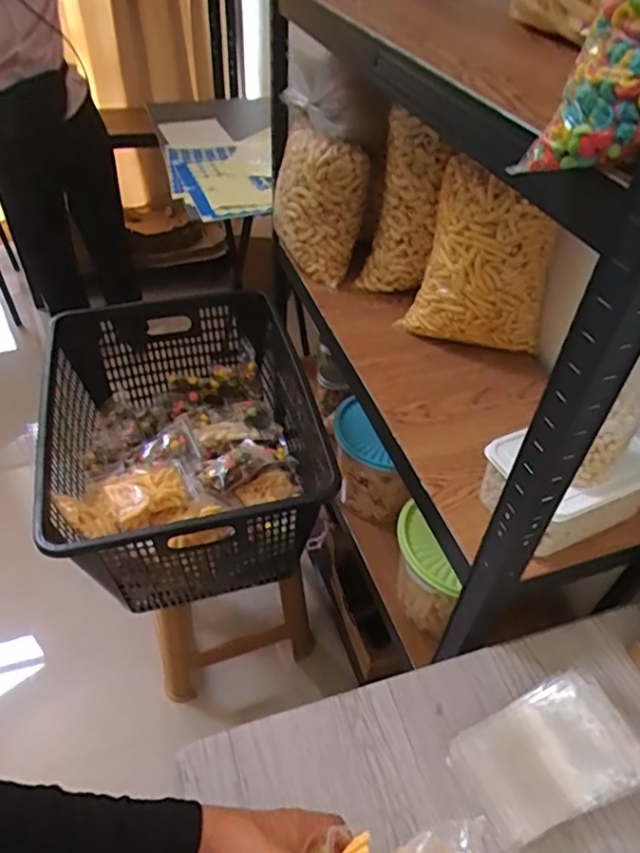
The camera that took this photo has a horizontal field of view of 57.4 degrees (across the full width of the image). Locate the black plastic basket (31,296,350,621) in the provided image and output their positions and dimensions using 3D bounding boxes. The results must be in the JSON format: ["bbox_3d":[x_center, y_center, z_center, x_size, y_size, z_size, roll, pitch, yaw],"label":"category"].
[{"bbox_3d":[-0.237,0.024,1.089,0.446,0.280,0.569,-11,48,-13],"label":"black plastic basket"}]

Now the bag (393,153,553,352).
[{"bbox_3d":[0.253,-0.236,0.912,0.205,0.269,0.082,30,51,23],"label":"bag"}]

